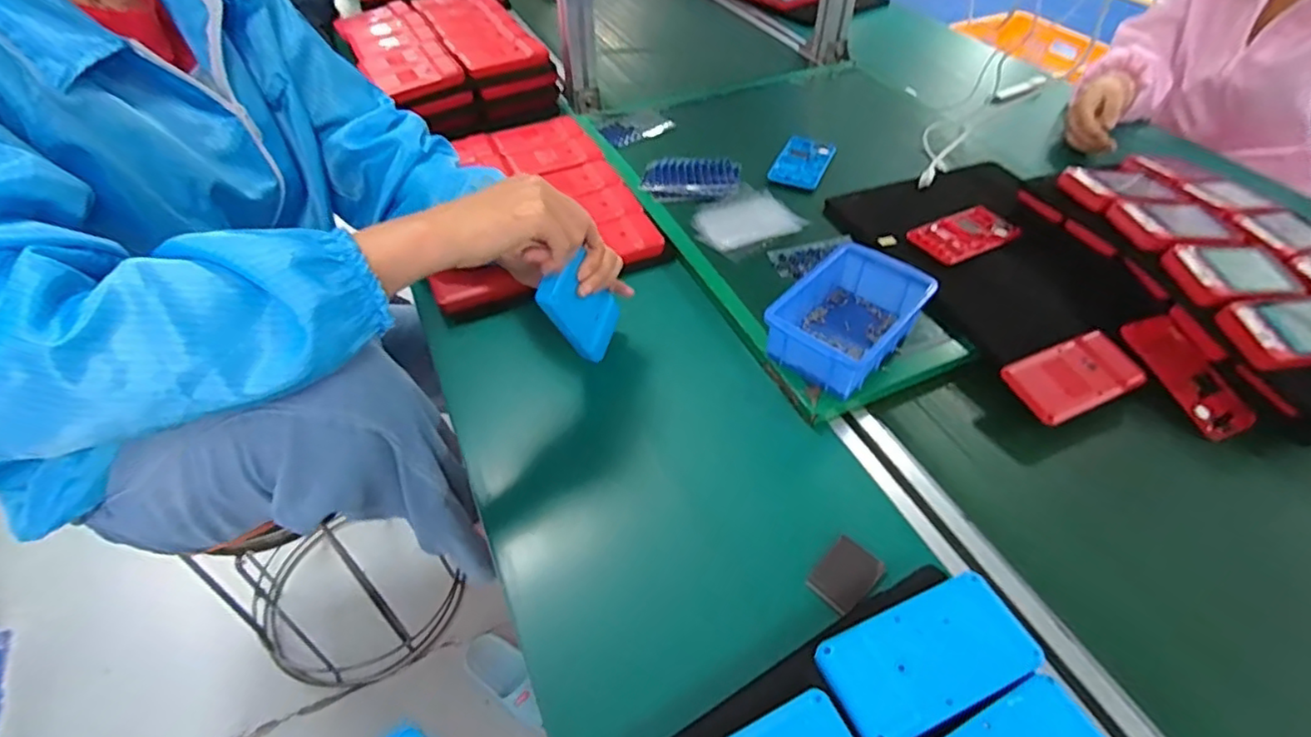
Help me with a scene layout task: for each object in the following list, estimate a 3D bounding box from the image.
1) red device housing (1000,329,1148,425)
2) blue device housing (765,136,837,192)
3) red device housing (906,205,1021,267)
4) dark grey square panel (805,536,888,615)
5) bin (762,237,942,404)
[{"bbox_3d":[0.372,0.005,0.551,0.121,0.013,0.062,-19,50,-17],"label":"red device housing"},{"bbox_3d":[0.191,-0.266,0.805,0.064,0.012,0.109,19,50,17],"label":"blue device housing"},{"bbox_3d":[0.338,-0.148,0.679,0.119,0.007,0.065,-25,52,-22],"label":"red device housing"},{"bbox_3d":[0.136,0.149,0.447,0.037,0.011,0.049,34,56,28],"label":"dark grey square panel"},{"bbox_3d":[0.178,-0.047,0.572,0.095,0.052,0.149,34,56,27],"label":"bin"}]

